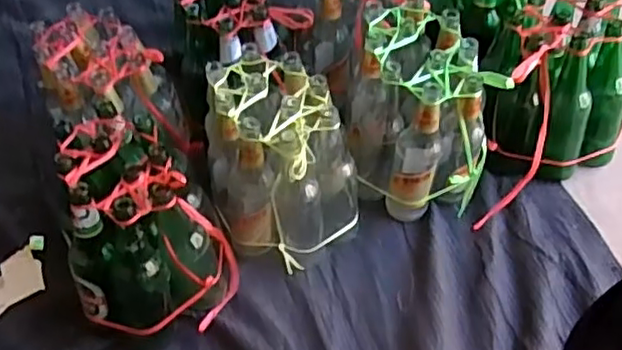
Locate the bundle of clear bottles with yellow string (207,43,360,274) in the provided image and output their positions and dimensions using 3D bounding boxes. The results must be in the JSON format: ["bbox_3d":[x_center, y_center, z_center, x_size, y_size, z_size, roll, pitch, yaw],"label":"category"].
[{"bbox_3d":[-0.058,-0.021,0.978,0.191,0.244,0.247,-24,52,-12],"label":"bundle of clear bottles with yellow string"}]

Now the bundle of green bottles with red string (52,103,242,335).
[{"bbox_3d":[-0.243,0.068,0.924,0.211,0.245,0.257,-20,52,-9],"label":"bundle of green bottles with red string"}]

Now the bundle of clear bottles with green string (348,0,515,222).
[{"bbox_3d":[0.164,-0.098,1.017,0.197,0.247,0.237,-7,51,1],"label":"bundle of clear bottles with green string"}]

